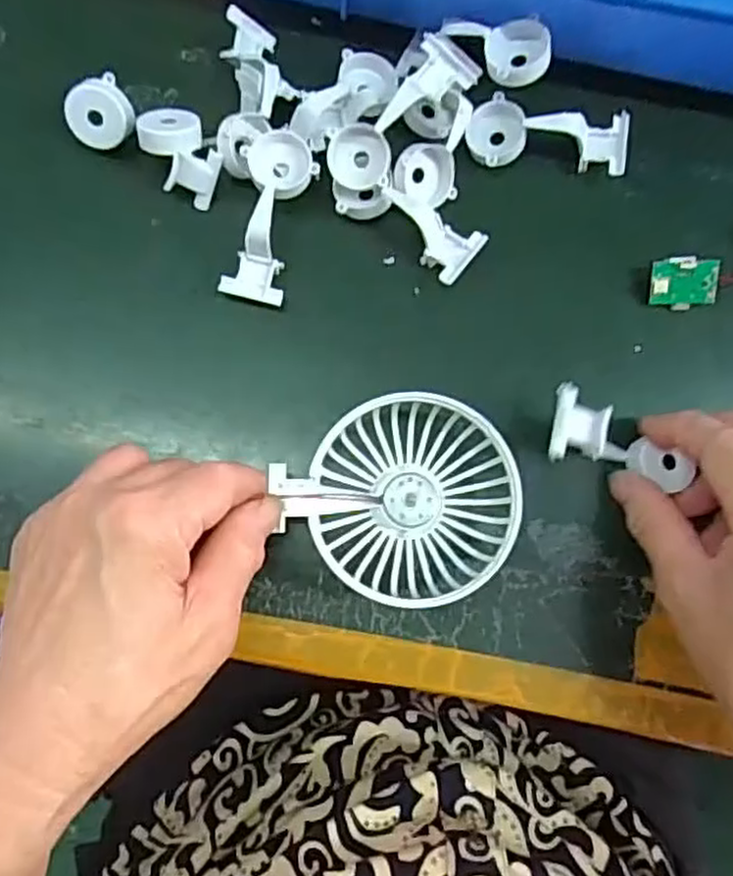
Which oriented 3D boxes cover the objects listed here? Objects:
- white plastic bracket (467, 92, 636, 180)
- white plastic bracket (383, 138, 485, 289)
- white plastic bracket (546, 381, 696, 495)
[{"bbox_3d":[0.086,-0.142,0.344,0.073,0.017,0.033,8,80,-1],"label":"white plastic bracket"},{"bbox_3d":[0.033,-0.105,0.344,0.032,0.017,0.062,-28,83,-7],"label":"white plastic bracket"},{"bbox_3d":[0.111,0.003,0.331,0.068,0.028,0.032,22,85,-20],"label":"white plastic bracket"}]

